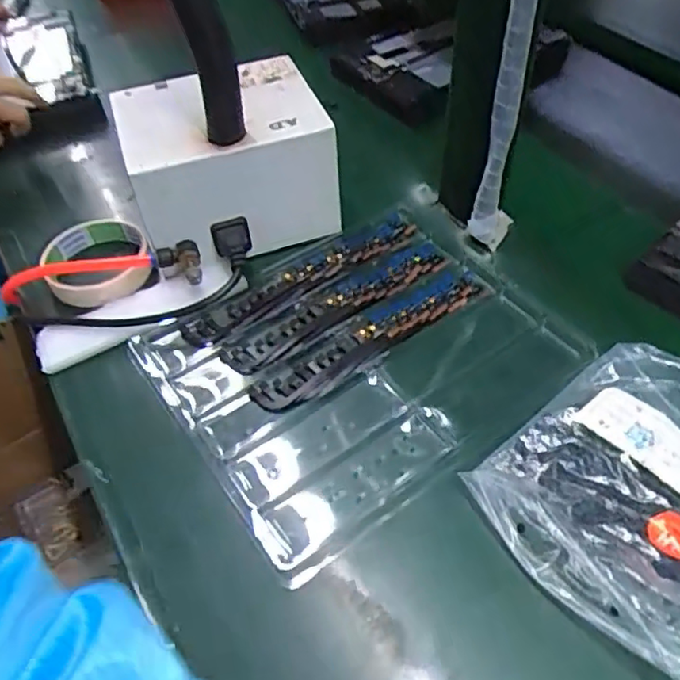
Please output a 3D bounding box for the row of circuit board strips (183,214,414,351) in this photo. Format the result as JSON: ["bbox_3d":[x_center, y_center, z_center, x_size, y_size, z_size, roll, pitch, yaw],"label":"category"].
[{"bbox_3d":[-0.028,-0.053,0.500,0.210,0.008,0.036,-29,55,-20],"label":"row of circuit board strips"}]

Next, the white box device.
[{"bbox_3d":[-0.092,-0.147,0.516,0.148,0.097,0.133,-15,51,-10],"label":"white box device"}]

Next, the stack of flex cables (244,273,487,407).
[{"bbox_3d":[0.026,-0.003,0.457,0.196,0.008,0.037,-30,55,-21],"label":"stack of flex cables"}]

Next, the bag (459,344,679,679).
[{"bbox_3d":[0.177,0.082,0.364,0.168,0.025,0.141,-34,57,-23],"label":"bag"}]

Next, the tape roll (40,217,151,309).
[{"bbox_3d":[-0.199,-0.065,0.512,0.080,0.029,0.091,-24,53,-16],"label":"tape roll"}]

